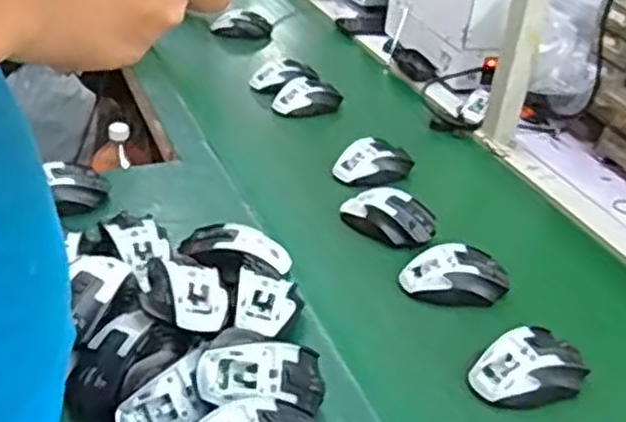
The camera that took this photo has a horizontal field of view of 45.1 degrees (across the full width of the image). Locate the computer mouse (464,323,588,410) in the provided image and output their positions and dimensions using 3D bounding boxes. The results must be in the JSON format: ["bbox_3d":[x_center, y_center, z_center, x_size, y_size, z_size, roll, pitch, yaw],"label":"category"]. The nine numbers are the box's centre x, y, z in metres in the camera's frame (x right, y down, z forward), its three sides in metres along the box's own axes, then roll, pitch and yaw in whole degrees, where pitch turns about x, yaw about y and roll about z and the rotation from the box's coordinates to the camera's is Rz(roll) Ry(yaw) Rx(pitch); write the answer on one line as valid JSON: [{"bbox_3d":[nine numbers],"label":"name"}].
[{"bbox_3d":[0.202,0.147,0.702,0.107,0.040,0.066,-11,36,-26],"label":"computer mouse"}]

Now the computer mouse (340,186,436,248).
[{"bbox_3d":[0.093,0.006,0.910,0.113,0.040,0.063,25,36,28],"label":"computer mouse"}]

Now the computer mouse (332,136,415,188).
[{"bbox_3d":[0.083,-0.067,1.022,0.106,0.040,0.067,-18,39,-33],"label":"computer mouse"}]

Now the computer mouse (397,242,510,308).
[{"bbox_3d":[0.156,0.070,0.820,0.119,0.041,0.060,5,32,-3],"label":"computer mouse"}]

